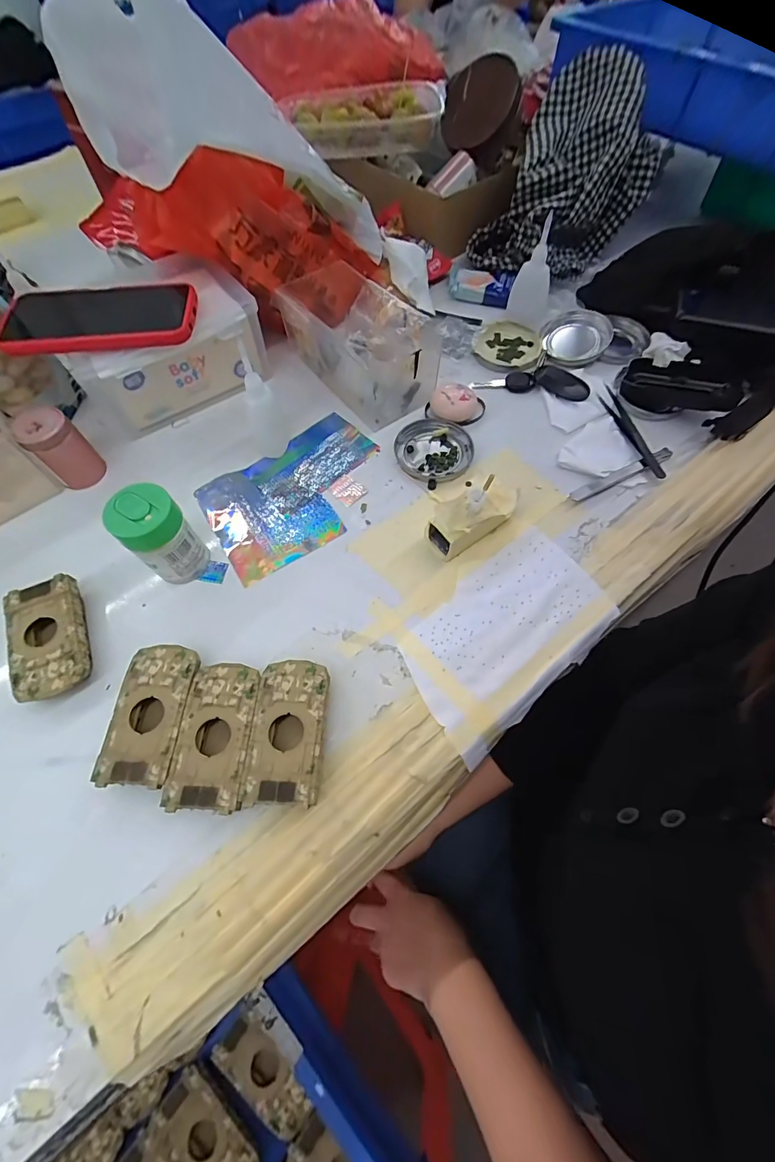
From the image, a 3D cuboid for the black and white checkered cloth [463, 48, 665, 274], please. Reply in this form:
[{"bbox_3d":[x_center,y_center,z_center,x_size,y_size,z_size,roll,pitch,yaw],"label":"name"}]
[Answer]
[{"bbox_3d":[0.222,-0.496,0.524,0.190,0.151,0.179,19,66,9],"label":"black and white checkered cloth"}]

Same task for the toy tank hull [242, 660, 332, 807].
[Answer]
[{"bbox_3d":[-0.069,0.107,0.304,0.049,0.028,0.096,1,64,0],"label":"toy tank hull"}]

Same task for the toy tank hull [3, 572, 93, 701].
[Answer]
[{"bbox_3d":[-0.268,0.047,0.338,0.054,0.026,0.097,-23,66,-11],"label":"toy tank hull"}]

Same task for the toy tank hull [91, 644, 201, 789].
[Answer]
[{"bbox_3d":[-0.171,0.098,0.313,0.050,0.029,0.096,3,64,2],"label":"toy tank hull"}]

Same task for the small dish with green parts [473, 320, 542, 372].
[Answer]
[{"bbox_3d":[0.145,-0.282,0.506,0.074,0.013,0.084,19,66,9],"label":"small dish with green parts"}]

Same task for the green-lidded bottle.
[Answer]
[{"bbox_3d":[-0.184,-0.034,0.346,0.044,0.084,0.047,0,64,0],"label":"green-lidded bottle"}]

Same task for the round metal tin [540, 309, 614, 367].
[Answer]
[{"bbox_3d":[0.222,-0.289,0.497,0.075,0.016,0.084,26,67,12],"label":"round metal tin"}]

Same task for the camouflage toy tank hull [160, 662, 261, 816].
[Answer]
[{"bbox_3d":[-0.121,0.111,0.306,0.050,0.028,0.096,2,64,1],"label":"camouflage toy tank hull"}]

